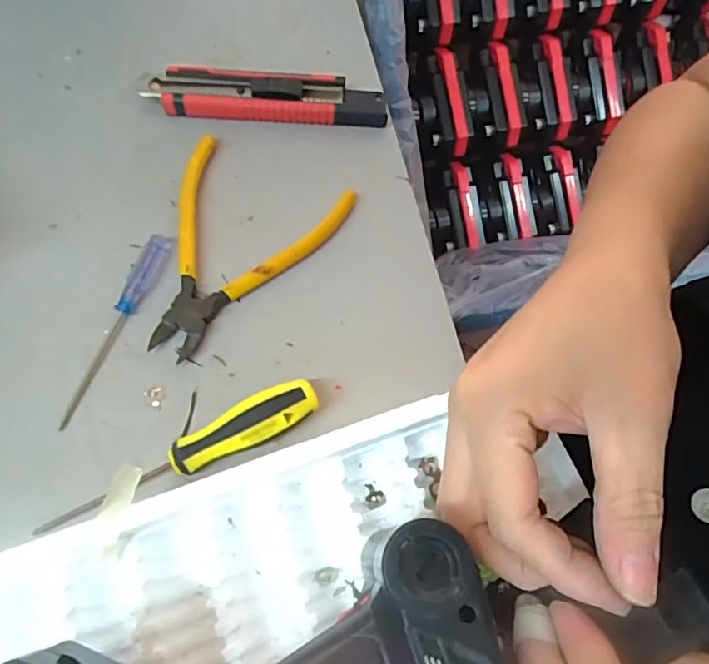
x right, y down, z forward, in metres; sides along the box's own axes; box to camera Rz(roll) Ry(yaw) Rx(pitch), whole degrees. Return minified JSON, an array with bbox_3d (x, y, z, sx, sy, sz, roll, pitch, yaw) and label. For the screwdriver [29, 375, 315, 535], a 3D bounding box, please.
[{"bbox_3d":[-0.087,0.067,0.277,0.147,0.022,0.021,-25,72,-12],"label":"screwdriver"}]

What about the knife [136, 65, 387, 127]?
[{"bbox_3d":[-0.062,-0.163,0.369,0.166,0.020,0.032,2,68,-2],"label":"knife"}]

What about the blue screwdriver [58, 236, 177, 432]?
[{"bbox_3d":[-0.138,-0.004,0.310,0.014,0.011,0.123,19,69,4],"label":"blue screwdriver"}]

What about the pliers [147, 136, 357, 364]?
[{"bbox_3d":[-0.078,-0.049,0.329,0.106,0.012,0.140,25,69,7],"label":"pliers"}]

